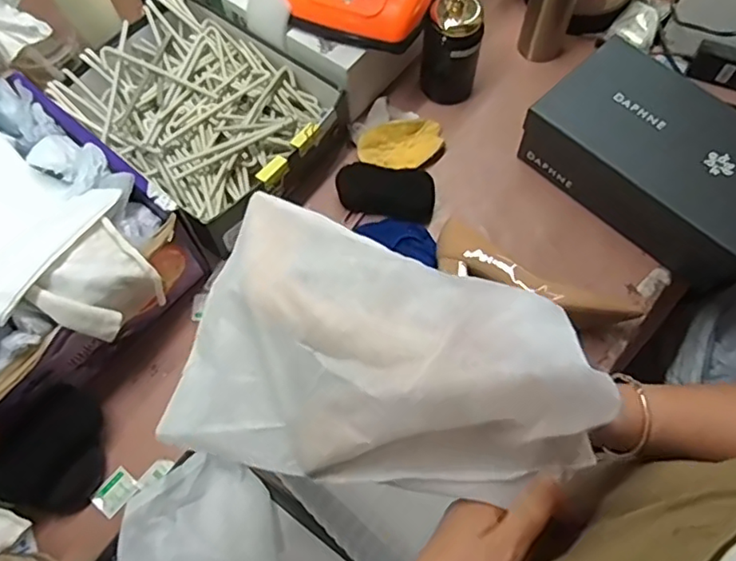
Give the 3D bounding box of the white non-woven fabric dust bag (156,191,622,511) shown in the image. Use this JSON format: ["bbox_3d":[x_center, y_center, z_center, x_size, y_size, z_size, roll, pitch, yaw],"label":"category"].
[{"bbox_3d":[-0.011,0.081,0.407,0.305,0.077,0.218,27,95,27],"label":"white non-woven fabric dust bag"}]

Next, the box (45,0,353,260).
[{"bbox_3d":[-0.214,-0.224,0.798,0.333,0.095,0.266,41,73,17],"label":"box"}]

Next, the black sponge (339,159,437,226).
[{"bbox_3d":[0.024,-0.115,0.788,0.130,0.041,0.064,13,67,7],"label":"black sponge"}]

